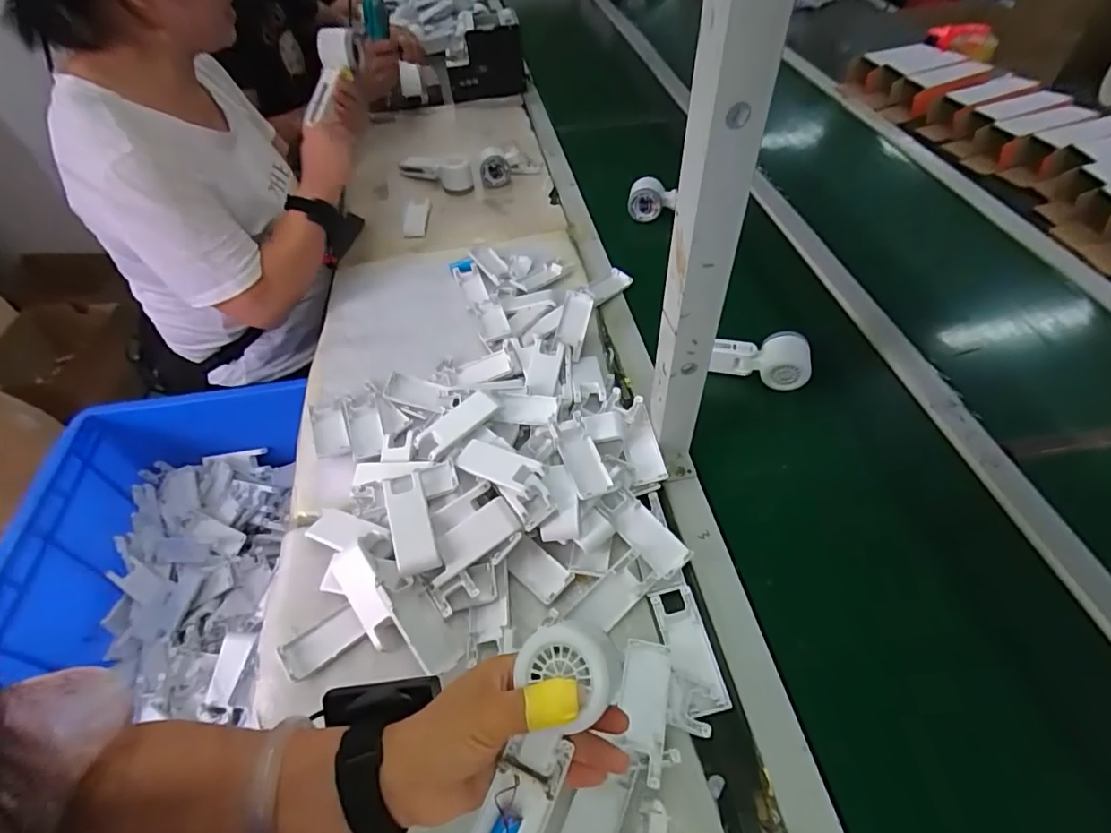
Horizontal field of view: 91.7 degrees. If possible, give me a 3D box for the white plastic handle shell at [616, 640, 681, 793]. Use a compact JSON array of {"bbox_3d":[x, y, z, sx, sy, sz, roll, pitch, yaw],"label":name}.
[{"bbox_3d":[0.075,0.237,0.438,0.042,0.032,0.104,-1,51,3],"label":"white plastic handle shell"}]

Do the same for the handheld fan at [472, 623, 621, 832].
[{"bbox_3d":[-0.014,0.203,0.312,0.054,0.036,0.167,21,86,20],"label":"handheld fan"}]

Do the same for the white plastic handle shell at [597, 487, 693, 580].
[{"bbox_3d":[0.090,0.117,0.541,0.040,0.020,0.094,-36,57,-22],"label":"white plastic handle shell"}]

